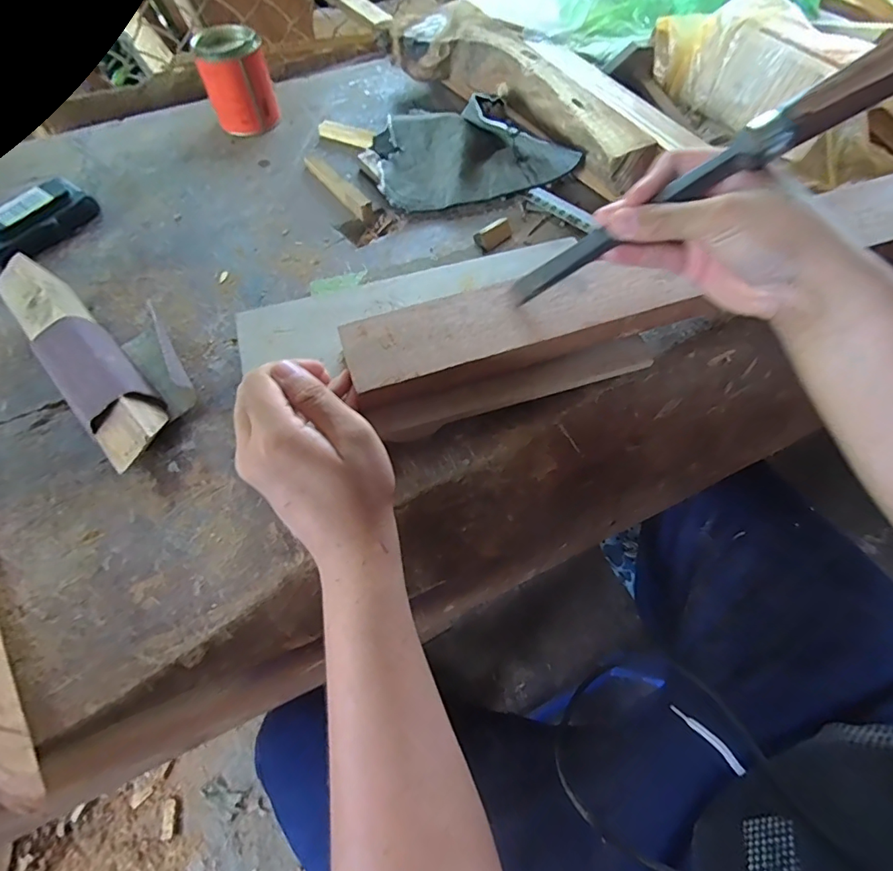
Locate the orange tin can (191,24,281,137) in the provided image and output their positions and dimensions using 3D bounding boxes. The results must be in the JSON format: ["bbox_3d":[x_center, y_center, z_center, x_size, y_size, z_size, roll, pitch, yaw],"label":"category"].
[{"bbox_3d":[-0.244,-0.414,0.564,0.072,0.089,0.069,-13,59,-6],"label":"orange tin can"}]

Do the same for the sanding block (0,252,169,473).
[{"bbox_3d":[-0.285,-0.061,0.377,0.048,0.044,0.238,-40,66,-20],"label":"sanding block"}]

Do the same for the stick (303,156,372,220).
[{"bbox_3d":[-0.119,-0.275,0.518,0.020,0.013,0.123,-33,63,-17],"label":"stick"}]

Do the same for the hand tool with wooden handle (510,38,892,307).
[{"bbox_3d":[0.172,-0.164,0.281,0.311,0.024,0.024,-26,54,28],"label":"hand tool with wooden handle"}]

